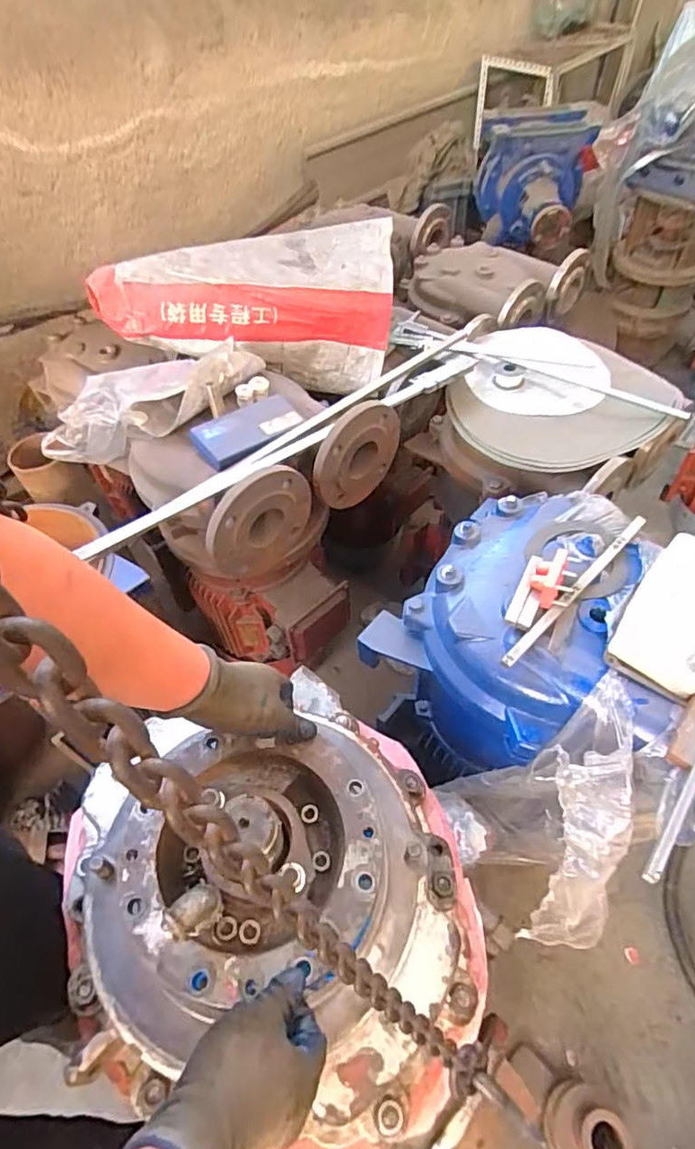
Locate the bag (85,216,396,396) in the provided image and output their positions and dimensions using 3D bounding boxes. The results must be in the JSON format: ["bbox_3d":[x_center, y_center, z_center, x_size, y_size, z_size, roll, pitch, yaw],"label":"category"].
[{"bbox_3d":[-0.177,-0.499,1.052,0.512,0.198,0.231,0,53,2],"label":"bag"}]

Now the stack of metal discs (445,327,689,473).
[{"bbox_3d":[0.379,-0.329,0.986,0.361,0.068,0.360,18,56,15],"label":"stack of metal discs"}]

